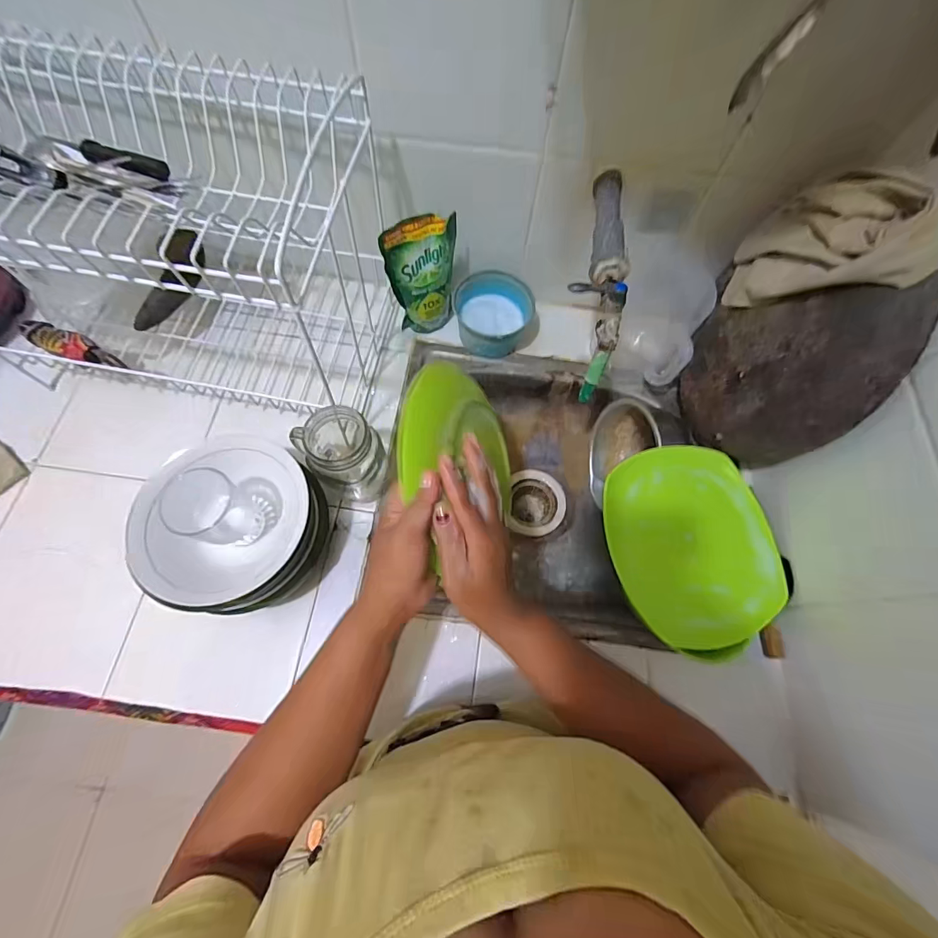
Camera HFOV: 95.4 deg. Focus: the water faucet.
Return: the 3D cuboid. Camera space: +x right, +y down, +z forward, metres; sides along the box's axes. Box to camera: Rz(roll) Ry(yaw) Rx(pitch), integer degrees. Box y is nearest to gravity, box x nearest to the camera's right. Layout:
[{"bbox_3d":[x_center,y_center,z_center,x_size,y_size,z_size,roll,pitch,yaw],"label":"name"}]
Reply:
[{"bbox_3d":[0.140,-0.211,0.474,0.053,0.102,0.236,12,69,2],"label":"water faucet"}]

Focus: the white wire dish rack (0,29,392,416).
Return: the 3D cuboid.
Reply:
[{"bbox_3d":[-0.377,-0.251,0.493,0.517,0.292,0.256,6,69,0],"label":"white wire dish rack"}]

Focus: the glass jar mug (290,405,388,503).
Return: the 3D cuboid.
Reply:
[{"bbox_3d":[-0.148,-0.016,0.506,0.070,0.127,0.073,38,72,11],"label":"glass jar mug"}]

